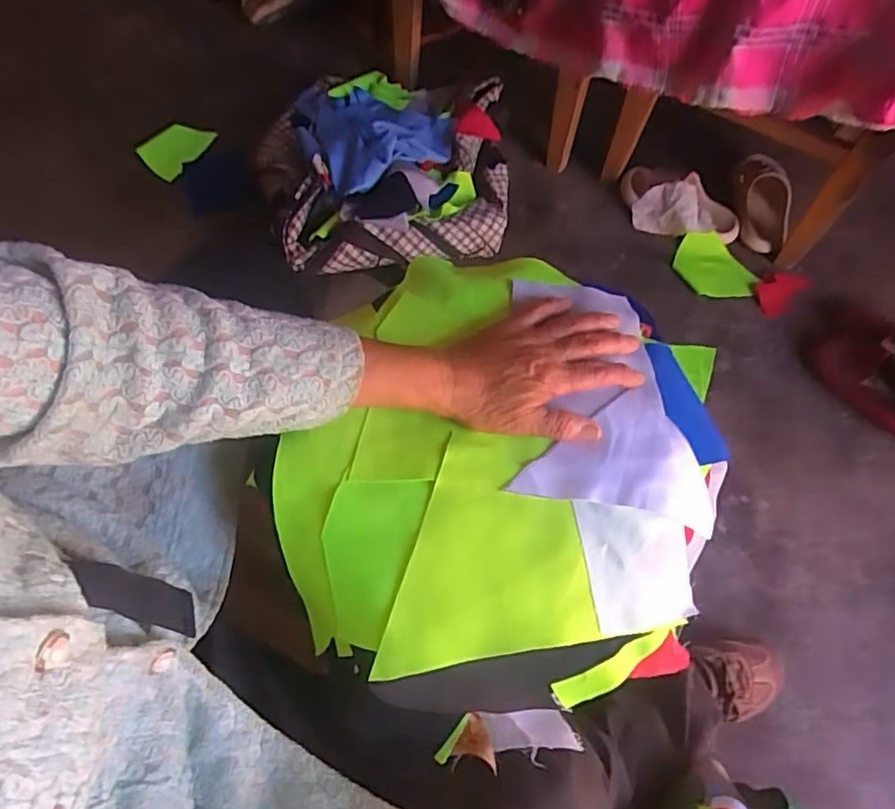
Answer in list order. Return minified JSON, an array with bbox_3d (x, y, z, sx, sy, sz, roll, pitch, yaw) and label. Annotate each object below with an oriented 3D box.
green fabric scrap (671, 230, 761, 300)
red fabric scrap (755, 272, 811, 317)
[{"bbox_3d":[0.484,-0.248,1.101,0.104,0.034,0.145,-40,73,-16],"label":"green fabric scrap"},{"bbox_3d":[0.584,-0.200,1.073,0.064,0.024,0.090,41,72,15],"label":"red fabric scrap"}]

